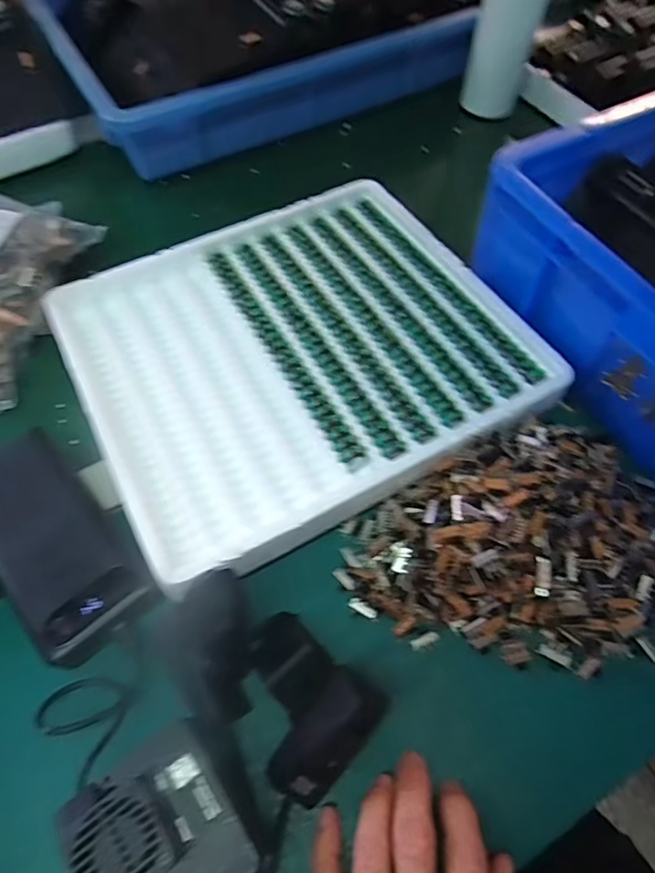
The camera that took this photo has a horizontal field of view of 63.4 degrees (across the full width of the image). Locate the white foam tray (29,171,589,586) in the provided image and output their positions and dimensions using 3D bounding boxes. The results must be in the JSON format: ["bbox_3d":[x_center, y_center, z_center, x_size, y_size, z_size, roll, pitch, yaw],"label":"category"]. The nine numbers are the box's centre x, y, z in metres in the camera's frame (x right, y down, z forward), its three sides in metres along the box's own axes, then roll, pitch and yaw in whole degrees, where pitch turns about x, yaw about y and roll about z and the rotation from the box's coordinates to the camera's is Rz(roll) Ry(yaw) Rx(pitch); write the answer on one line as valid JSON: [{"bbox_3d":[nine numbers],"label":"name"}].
[{"bbox_3d":[-0.025,-0.078,0.410,0.313,0.023,0.294,-26,60,-13],"label":"white foam tray"}]

